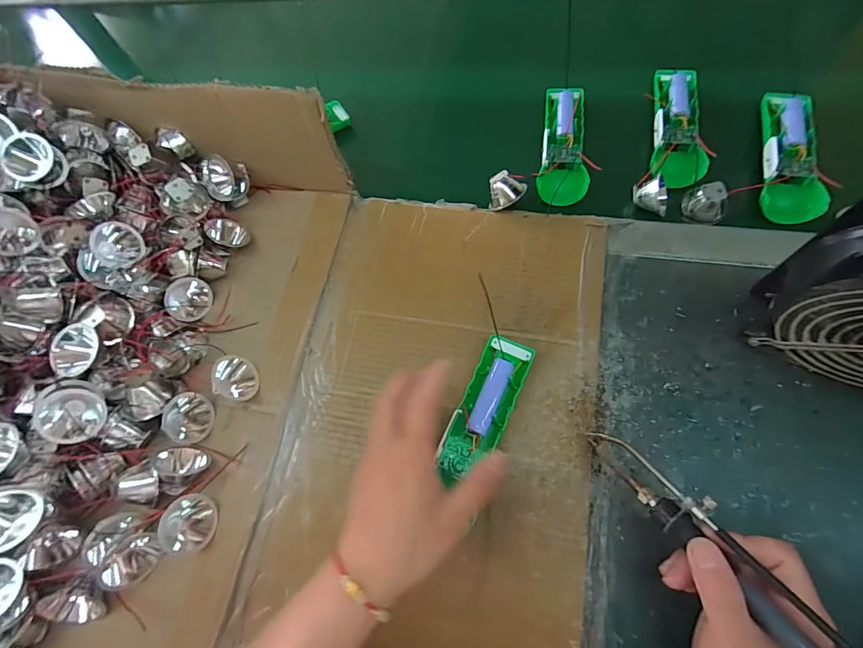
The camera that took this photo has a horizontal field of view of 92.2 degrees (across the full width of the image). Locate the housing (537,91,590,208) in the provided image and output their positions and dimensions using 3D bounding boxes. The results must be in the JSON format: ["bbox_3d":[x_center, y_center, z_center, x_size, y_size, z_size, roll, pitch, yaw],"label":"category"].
[{"bbox_3d":[0.141,-0.194,0.441,0.047,0.034,0.142,5,68,10],"label":"housing"}]

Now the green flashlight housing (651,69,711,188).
[{"bbox_3d":[0.250,-0.203,0.421,0.045,0.026,0.136,7,68,11],"label":"green flashlight housing"}]

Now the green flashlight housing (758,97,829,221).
[{"bbox_3d":[0.338,-0.159,0.389,0.046,0.037,0.139,10,69,12],"label":"green flashlight housing"}]

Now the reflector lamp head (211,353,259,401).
[{"bbox_3d":[-0.184,0.050,0.385,0.023,0.043,0.039,17,68,45],"label":"reflector lamp head"}]

